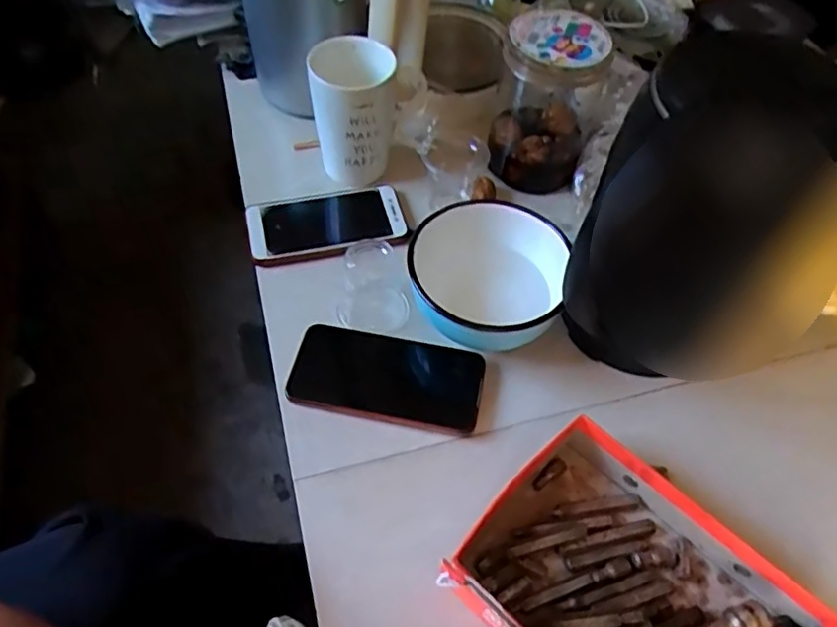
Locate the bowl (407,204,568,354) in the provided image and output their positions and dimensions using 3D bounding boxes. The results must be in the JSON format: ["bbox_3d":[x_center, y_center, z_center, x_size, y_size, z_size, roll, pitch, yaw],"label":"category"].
[{"bbox_3d":[0.059,-0.025,0.540,0.126,0.079,0.122,2,55,-3],"label":"bowl"}]

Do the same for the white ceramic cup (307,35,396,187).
[{"bbox_3d":[-0.063,-0.198,0.620,0.080,0.129,0.092,-5,56,-8],"label":"white ceramic cup"}]

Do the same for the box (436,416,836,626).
[{"bbox_3d":[0.147,0.193,0.404,0.226,0.054,0.160,39,62,21],"label":"box"}]

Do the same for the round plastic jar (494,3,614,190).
[{"bbox_3d":[0.128,-0.210,0.618,0.096,0.147,0.092,14,56,6],"label":"round plastic jar"}]

